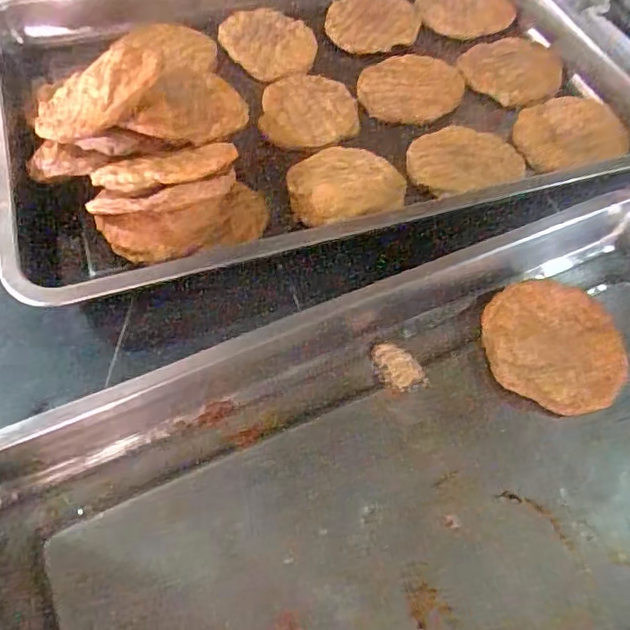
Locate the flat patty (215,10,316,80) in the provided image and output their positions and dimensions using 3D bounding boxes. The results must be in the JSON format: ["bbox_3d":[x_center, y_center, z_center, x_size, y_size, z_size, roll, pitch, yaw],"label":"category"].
[{"bbox_3d":[-0.050,-0.292,0.621,0.094,0.012,0.108,-32,65,-19],"label":"flat patty"}]

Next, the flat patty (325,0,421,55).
[{"bbox_3d":[0.067,-0.331,0.651,0.110,0.009,0.089,-17,61,-12],"label":"flat patty"}]

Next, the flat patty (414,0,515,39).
[{"bbox_3d":[0.173,-0.361,0.688,0.114,0.011,0.106,1,59,-1],"label":"flat patty"}]

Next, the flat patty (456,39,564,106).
[{"bbox_3d":[0.214,-0.267,0.630,0.100,0.021,0.121,26,62,13],"label":"flat patty"}]

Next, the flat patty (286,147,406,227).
[{"bbox_3d":[0.026,-0.114,0.504,0.095,0.022,0.090,-6,59,-6],"label":"flat patty"}]

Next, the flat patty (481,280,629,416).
[{"bbox_3d":[0.179,0.022,0.439,0.103,0.019,0.101,1,59,-1],"label":"flat patty"}]

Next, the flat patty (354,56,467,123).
[{"bbox_3d":[0.099,-0.233,0.595,0.105,0.006,0.090,3,59,0],"label":"flat patty"}]

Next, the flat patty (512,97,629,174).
[{"bbox_3d":[0.247,-0.175,0.560,0.102,0.015,0.092,-5,69,8],"label":"flat patty"}]

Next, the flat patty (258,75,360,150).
[{"bbox_3d":[-0.004,-0.203,0.568,0.093,0.009,0.102,5,59,1],"label":"flat patty"}]

